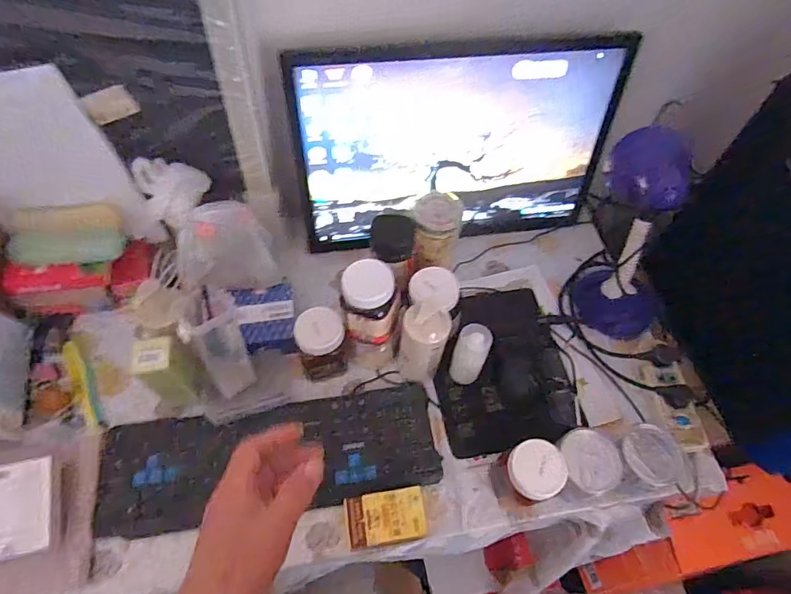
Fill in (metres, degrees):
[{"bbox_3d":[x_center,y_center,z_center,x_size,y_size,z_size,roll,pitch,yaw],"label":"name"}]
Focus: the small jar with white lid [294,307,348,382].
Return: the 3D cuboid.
[{"bbox_3d":[-0.107,0.066,0.677,0.072,0.090,0.062,-11,58,-10],"label":"small jar with white lid"}]

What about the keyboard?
[{"bbox_3d":[-0.161,0.214,0.640,0.439,0.031,0.147,-6,56,-9],"label":"keyboard"}]

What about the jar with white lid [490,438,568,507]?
[{"bbox_3d":[0.165,0.229,0.597,0.067,0.106,0.064,2,57,-2],"label":"jar with white lid"}]

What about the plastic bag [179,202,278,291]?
[{"bbox_3d":[-0.263,-0.071,0.716,0.148,0.114,0.078,-9,58,-9],"label":"plastic bag"}]

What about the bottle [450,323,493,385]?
[{"bbox_3d":[0.106,0.086,0.684,0.044,0.111,0.042,2,57,-2],"label":"bottle"}]

